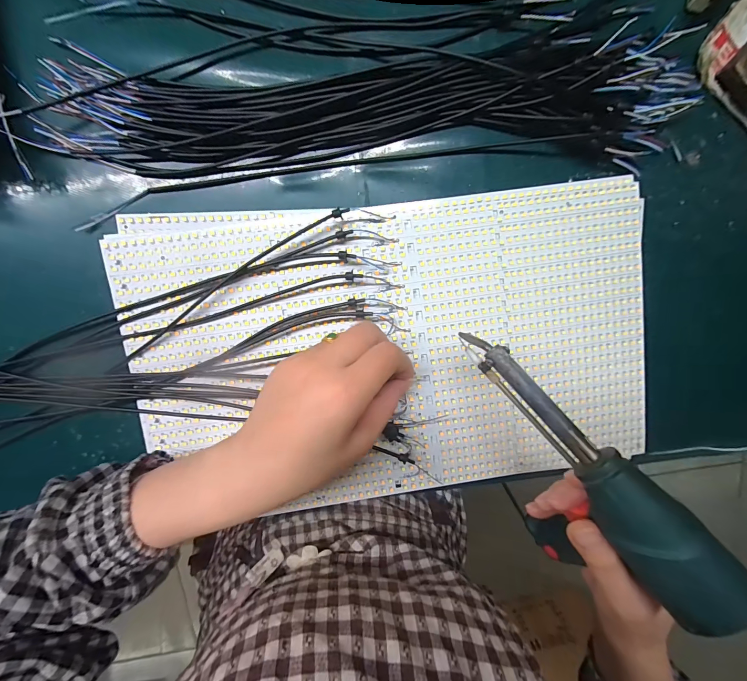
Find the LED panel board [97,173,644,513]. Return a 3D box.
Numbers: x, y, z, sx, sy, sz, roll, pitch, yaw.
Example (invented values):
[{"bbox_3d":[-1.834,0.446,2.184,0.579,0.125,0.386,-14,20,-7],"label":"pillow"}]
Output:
[{"bbox_3d":[0.020,0.013,0.267,0.415,0.010,0.243,-5,99,-3],"label":"LED panel board"}]

